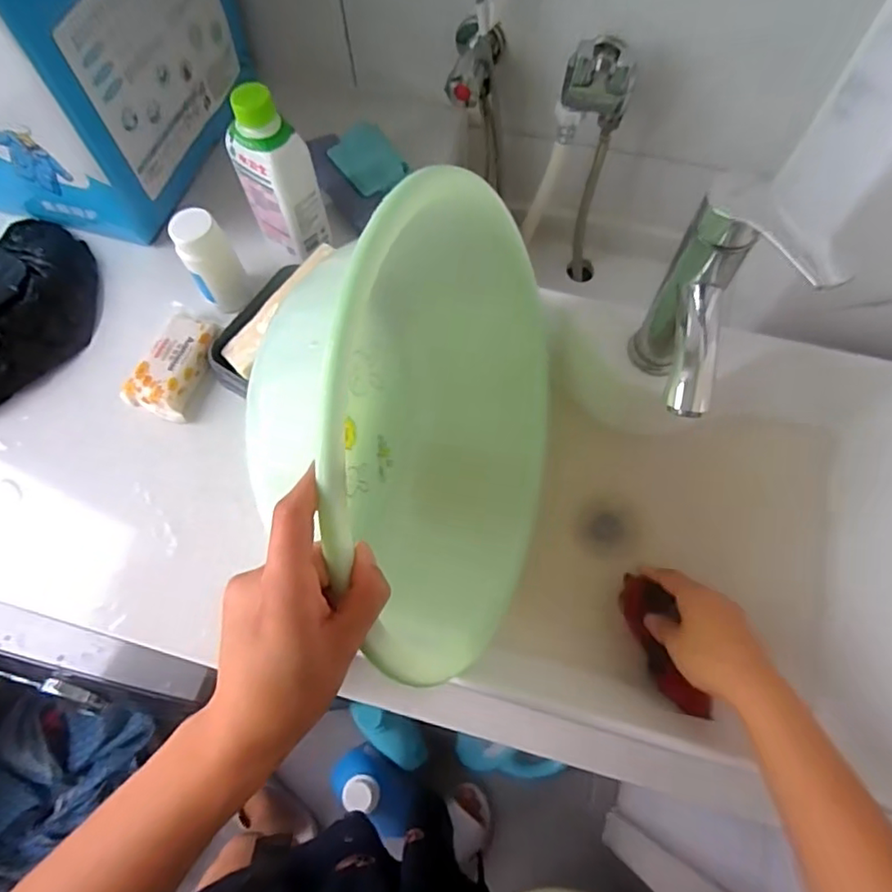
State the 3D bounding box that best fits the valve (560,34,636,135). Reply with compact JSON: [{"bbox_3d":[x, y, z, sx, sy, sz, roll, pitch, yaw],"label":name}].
[{"bbox_3d":[0.146,-0.358,0.568,0.063,0.064,0.080,13,65,5],"label":"valve"}]

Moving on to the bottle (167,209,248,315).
[{"bbox_3d":[-0.198,-0.157,0.510,0.043,0.080,0.035,-24,68,-12],"label":"bottle"}]

